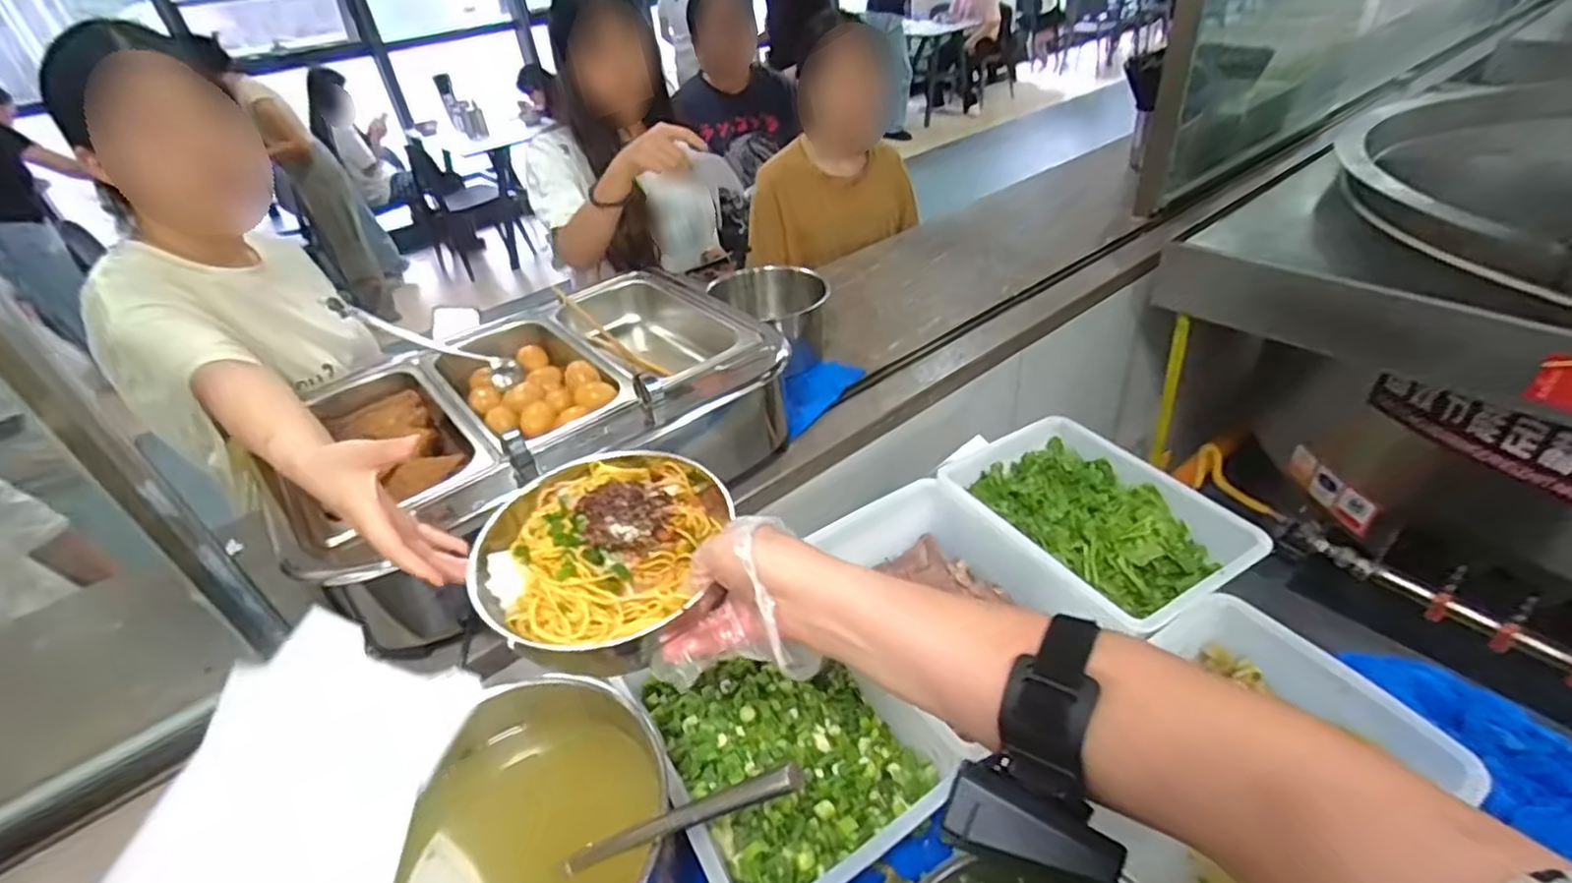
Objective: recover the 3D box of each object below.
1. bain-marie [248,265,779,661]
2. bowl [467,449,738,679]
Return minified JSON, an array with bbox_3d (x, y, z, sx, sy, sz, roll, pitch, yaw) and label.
[{"bbox_3d":[-0.317,-0.041,0.863,0.566,0.157,0.389,-32,45,-30],"label":"bain-marie"},{"bbox_3d":[-0.120,0.074,0.476,0.168,0.068,0.168,-3,38,3],"label":"bowl"}]

